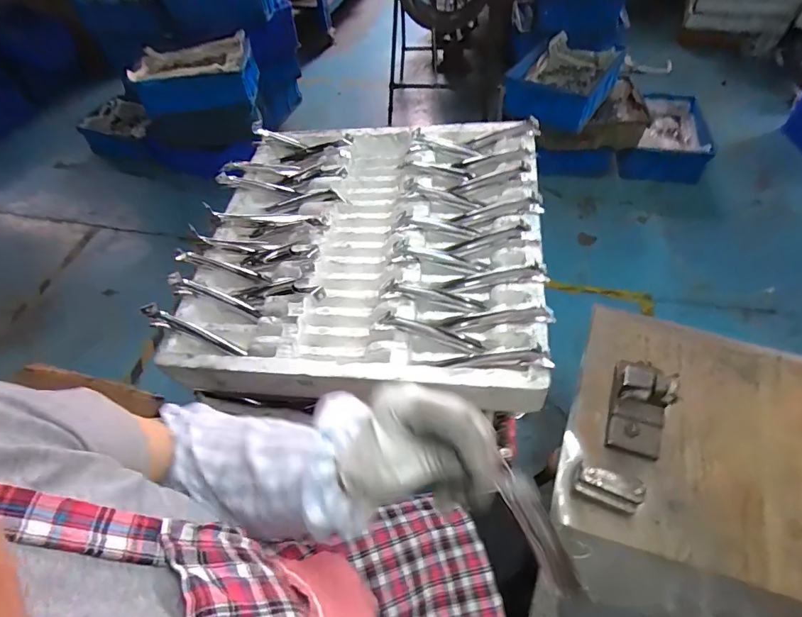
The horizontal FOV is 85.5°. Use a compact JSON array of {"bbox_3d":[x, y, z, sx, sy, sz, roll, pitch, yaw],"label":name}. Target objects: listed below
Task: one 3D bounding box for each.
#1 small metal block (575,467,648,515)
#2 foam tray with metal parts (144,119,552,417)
[{"bbox_3d":[0.252,0.219,0.527,0.071,0.052,0.029,18,59,17],"label":"small metal block"},{"bbox_3d":[-0.061,-0.116,0.735,0.561,0.091,0.537,3,55,8],"label":"foam tray with metal parts"}]

